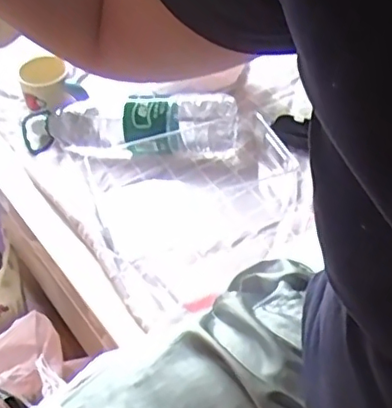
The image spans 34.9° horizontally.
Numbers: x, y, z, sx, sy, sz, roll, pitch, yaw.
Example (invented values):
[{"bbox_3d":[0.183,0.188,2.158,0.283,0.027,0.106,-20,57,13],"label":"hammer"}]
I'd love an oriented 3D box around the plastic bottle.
[{"bbox_3d":[-0.083,-0.117,0.952,0.293,0.071,0.114,-6,40,2],"label":"plastic bottle"}]

